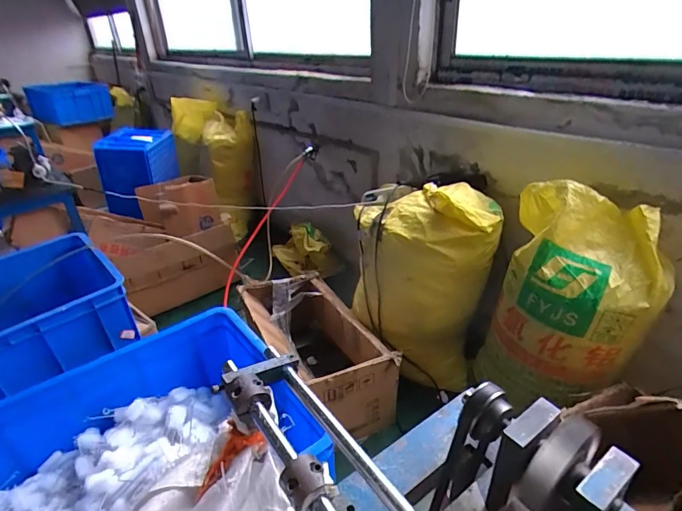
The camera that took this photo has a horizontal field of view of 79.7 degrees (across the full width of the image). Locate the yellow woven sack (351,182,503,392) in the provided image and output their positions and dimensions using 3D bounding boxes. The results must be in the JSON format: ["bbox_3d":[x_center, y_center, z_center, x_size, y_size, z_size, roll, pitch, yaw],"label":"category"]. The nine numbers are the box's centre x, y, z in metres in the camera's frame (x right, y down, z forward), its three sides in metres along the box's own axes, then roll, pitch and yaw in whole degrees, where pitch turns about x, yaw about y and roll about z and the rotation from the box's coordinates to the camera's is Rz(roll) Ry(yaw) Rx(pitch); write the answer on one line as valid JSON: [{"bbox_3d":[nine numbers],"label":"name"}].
[{"bbox_3d":[0.249,0.066,1.285,0.389,0.549,0.266,14,32,27],"label":"yellow woven sack"}]

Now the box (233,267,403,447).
[{"bbox_3d":[-0.089,0.293,1.303,0.308,0.257,0.551,-15,31,-22],"label":"box"}]

